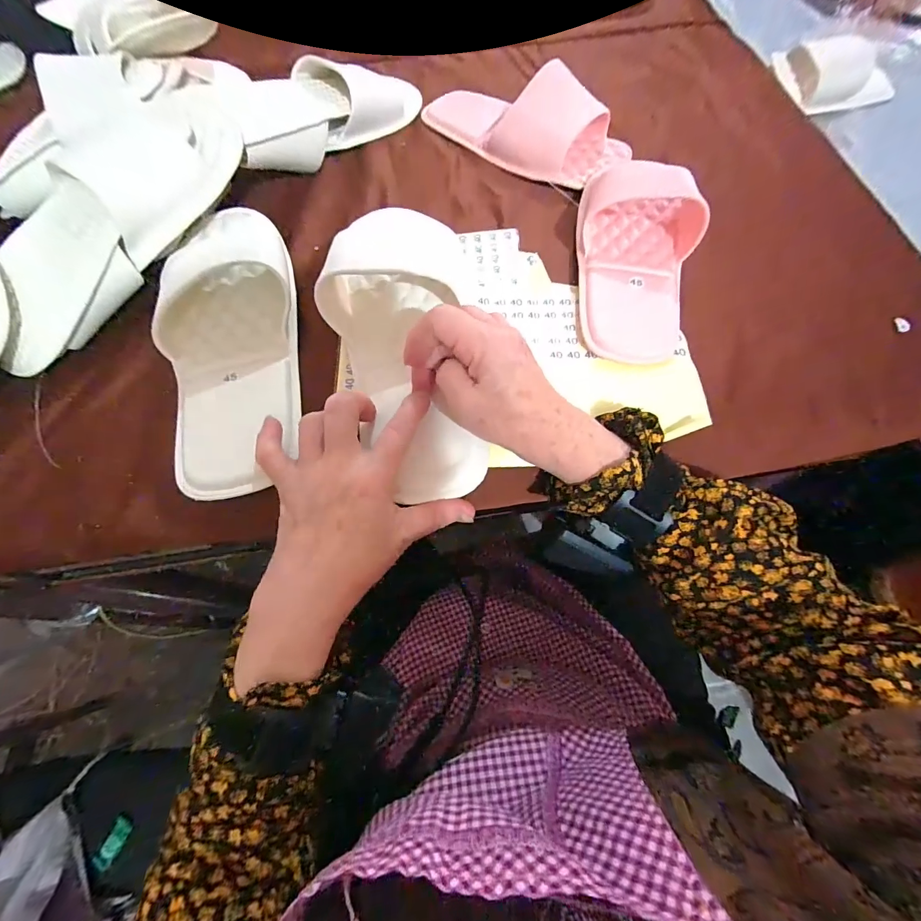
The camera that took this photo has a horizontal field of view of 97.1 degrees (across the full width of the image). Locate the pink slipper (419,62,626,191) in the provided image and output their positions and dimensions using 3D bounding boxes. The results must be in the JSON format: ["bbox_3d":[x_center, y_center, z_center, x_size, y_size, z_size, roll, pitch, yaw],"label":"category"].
[{"bbox_3d":[0.060,-0.350,0.419,0.225,0.064,0.091,32,70,14],"label":"pink slipper"}]

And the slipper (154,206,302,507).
[{"bbox_3d":[-0.182,-0.103,0.324,0.101,0.050,0.267,-10,66,-3],"label":"slipper"}]

